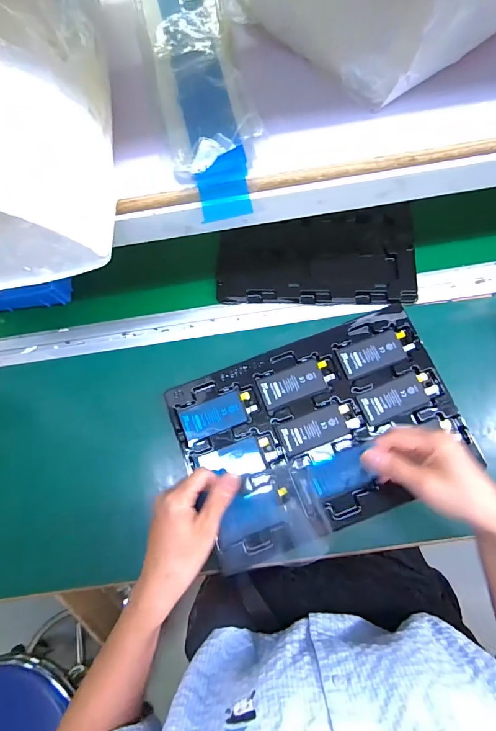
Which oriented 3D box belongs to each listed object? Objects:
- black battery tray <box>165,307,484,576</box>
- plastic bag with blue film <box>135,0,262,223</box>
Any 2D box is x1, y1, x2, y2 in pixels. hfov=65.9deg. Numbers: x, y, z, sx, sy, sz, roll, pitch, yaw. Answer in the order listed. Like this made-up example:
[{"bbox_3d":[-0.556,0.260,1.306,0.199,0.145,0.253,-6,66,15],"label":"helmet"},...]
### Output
[{"bbox_3d":[0.088,0.077,0.474,0.327,0.017,0.227,-20,75,-4],"label":"black battery tray"},{"bbox_3d":[-0.056,-0.302,0.358,0.082,0.033,0.365,-11,74,-2],"label":"plastic bag with blue film"}]

